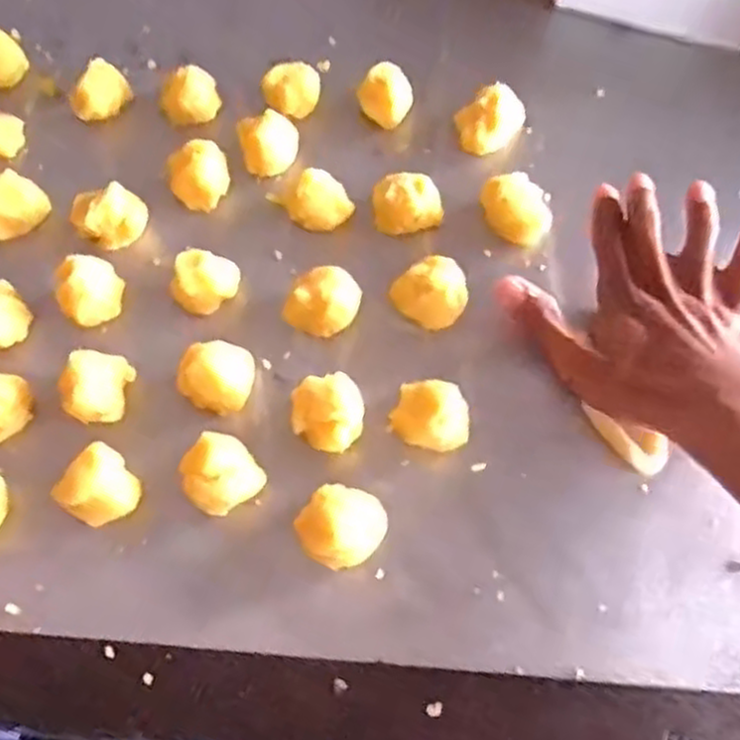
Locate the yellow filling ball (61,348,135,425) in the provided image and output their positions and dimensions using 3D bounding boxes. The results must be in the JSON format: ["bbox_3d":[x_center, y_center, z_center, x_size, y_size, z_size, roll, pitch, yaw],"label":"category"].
[{"bbox_3d":[-0.128,0.008,0.362,0.026,0.020,0.031,11,63,4],"label":"yellow filling ball"}]

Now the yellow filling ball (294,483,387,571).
[{"bbox_3d":[-0.012,0.067,0.337,0.035,0.023,0.035,1,63,-1],"label":"yellow filling ball"}]

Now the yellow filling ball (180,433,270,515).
[{"bbox_3d":[-0.067,0.047,0.346,0.031,0.025,0.032,1,63,-1],"label":"yellow filling ball"}]

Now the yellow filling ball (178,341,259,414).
[{"bbox_3d":[-0.072,0.000,0.369,0.031,0.030,0.032,1,63,-1],"label":"yellow filling ball"}]

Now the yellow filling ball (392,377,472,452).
[{"bbox_3d":[0.029,0.023,0.365,0.036,0.021,0.032,16,64,7],"label":"yellow filling ball"}]

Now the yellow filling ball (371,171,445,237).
[{"bbox_3d":[0.021,-0.089,0.422,0.036,0.024,0.030,-13,64,-8],"label":"yellow filling ball"}]

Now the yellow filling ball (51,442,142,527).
[{"bbox_3d":[-0.117,0.053,0.341,0.029,0.024,0.030,1,63,-1],"label":"yellow filling ball"}]

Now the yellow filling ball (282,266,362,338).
[{"bbox_3d":[-0.022,-0.032,0.391,0.030,0.026,0.033,1,63,-1],"label":"yellow filling ball"}]

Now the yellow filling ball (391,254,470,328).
[{"bbox_3d":[0.033,-0.039,0.397,0.034,0.023,0.032,1,63,-1],"label":"yellow filling ball"}]

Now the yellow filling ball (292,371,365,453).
[{"bbox_3d":[-0.020,0.021,0.360,0.033,0.029,0.034,1,63,-1],"label":"yellow filling ball"}]

